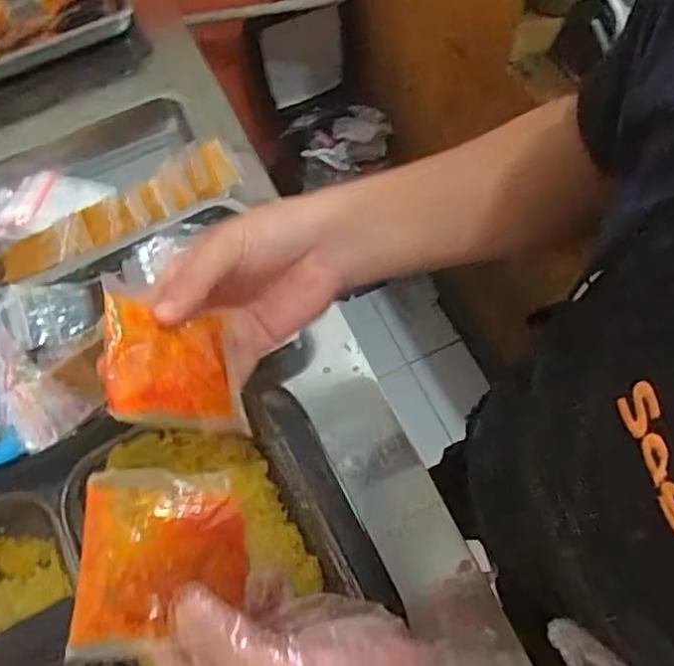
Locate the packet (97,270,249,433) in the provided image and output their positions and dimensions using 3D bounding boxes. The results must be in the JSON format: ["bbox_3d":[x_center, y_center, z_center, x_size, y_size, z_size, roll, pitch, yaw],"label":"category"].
[{"bbox_3d":[-0.089,0.012,0.355,0.008,0.089,0.076,-25,63,33],"label":"packet"}]

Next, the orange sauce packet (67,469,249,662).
[{"bbox_3d":[-0.083,0.109,0.309,0.076,0.006,0.082,3,70,-12],"label":"orange sauce packet"}]

